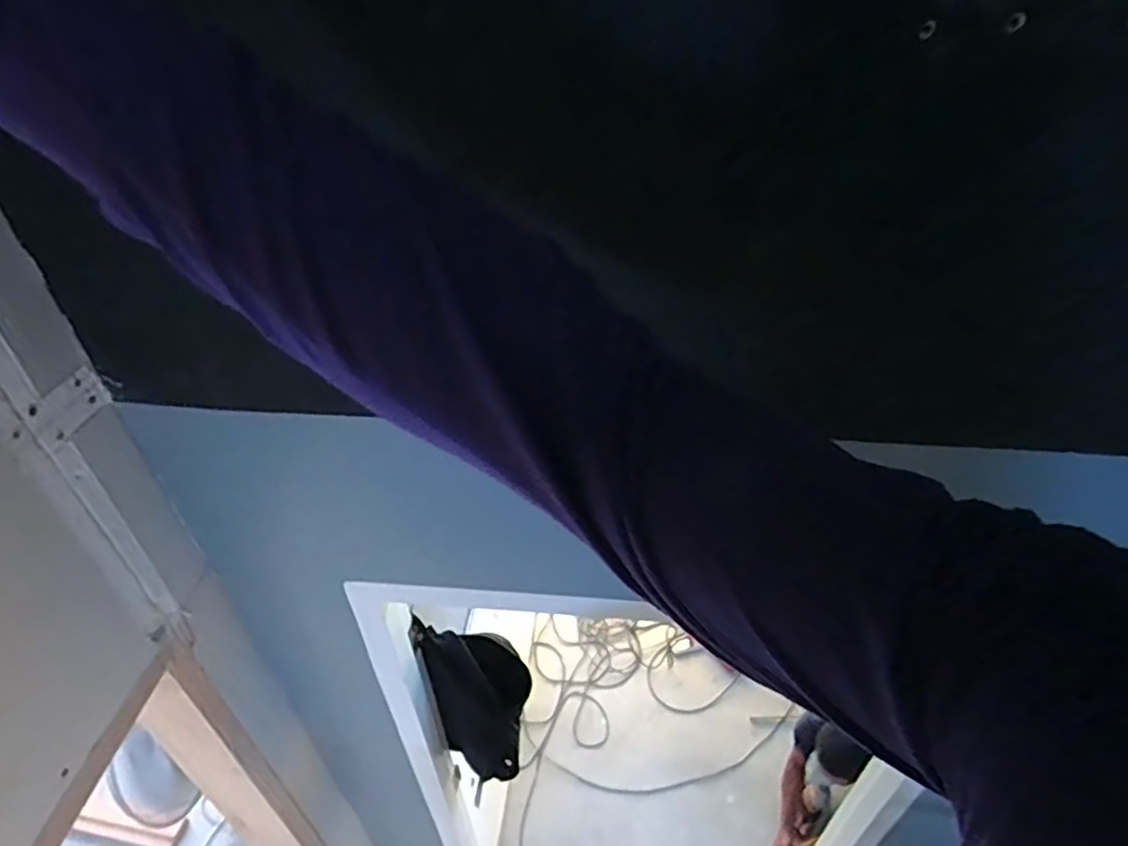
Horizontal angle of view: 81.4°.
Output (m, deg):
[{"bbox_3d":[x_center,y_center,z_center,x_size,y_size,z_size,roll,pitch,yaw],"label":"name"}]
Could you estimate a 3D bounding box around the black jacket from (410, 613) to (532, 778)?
[{"bbox_3d":[-0.145,0.497,1.185,0.175,0.394,0.132,-18,43,-19],"label":"black jacket"}]

